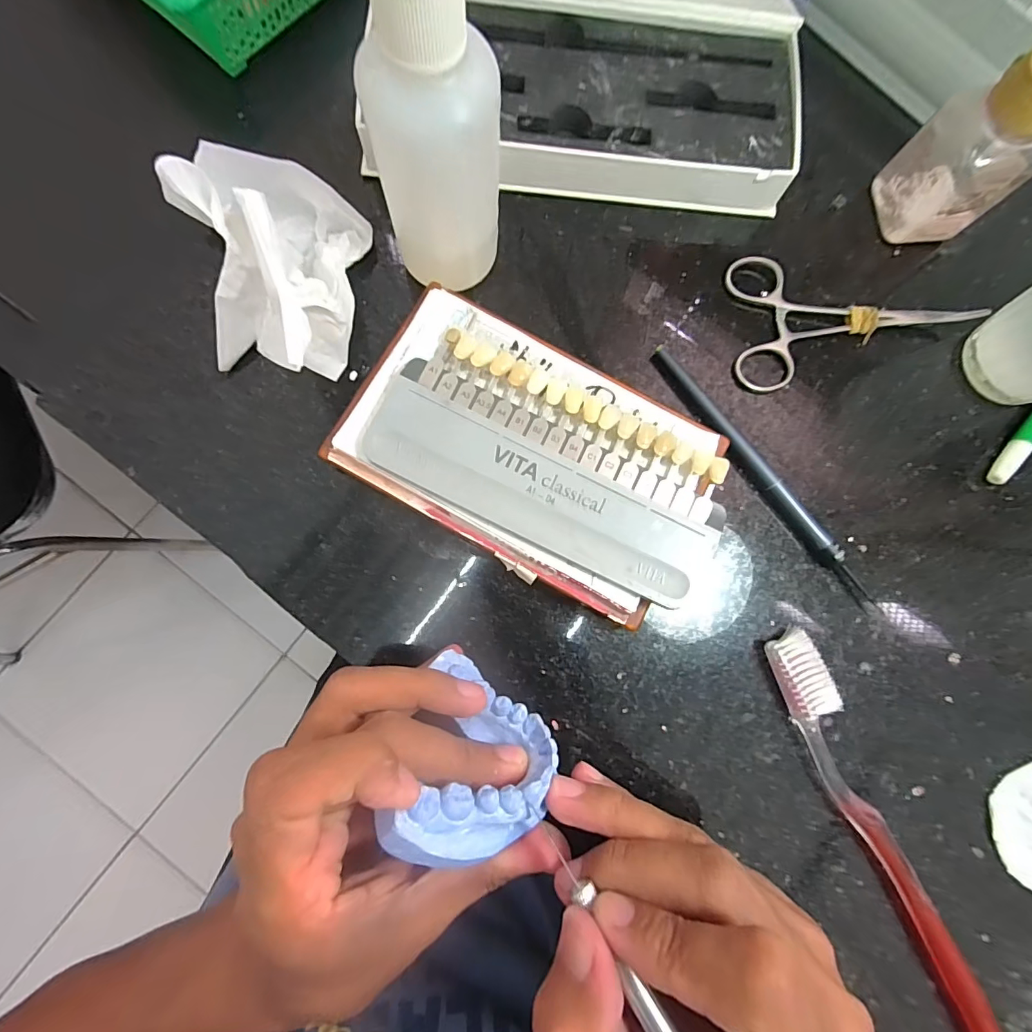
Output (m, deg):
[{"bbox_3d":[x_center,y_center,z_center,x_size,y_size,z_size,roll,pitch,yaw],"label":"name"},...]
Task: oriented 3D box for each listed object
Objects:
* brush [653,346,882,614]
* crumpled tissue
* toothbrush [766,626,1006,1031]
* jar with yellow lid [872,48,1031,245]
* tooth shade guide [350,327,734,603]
[{"bbox_3d":[0.116,-0.020,0.220,0.009,0.009,0.153,-36,84,-7],"label":"brush"},{"bbox_3d":[-0.113,-0.120,0.208,0.086,0.035,0.124,0,81,-2],"label":"crumpled tissue"},{"bbox_3d":[0.152,0.137,0.195,0.021,0.012,0.180,-21,82,-5],"label":"toothbrush"},{"bbox_3d":[0.208,-0.165,0.213,0.035,0.071,0.042,-16,82,-4],"label":"jar with yellow lid"},{"bbox_3d":[0.015,-0.023,0.196,0.144,0.009,0.071,25,82,0],"label":"tooth shade guide"}]

